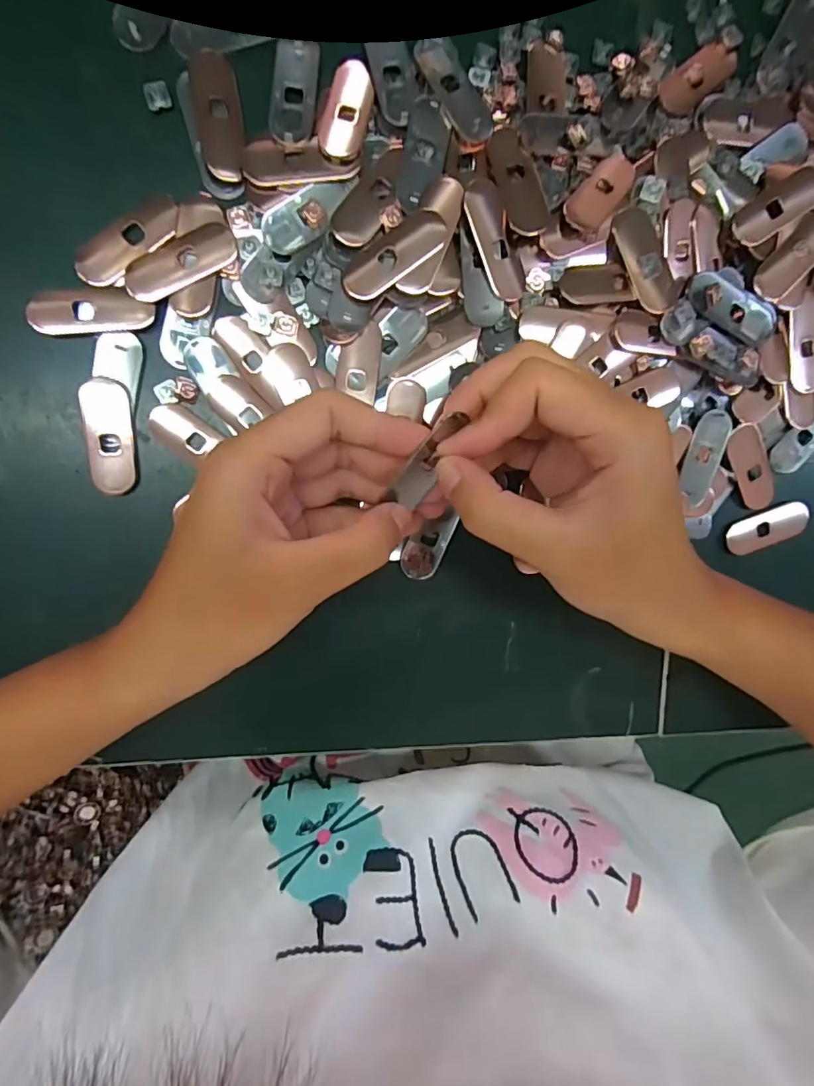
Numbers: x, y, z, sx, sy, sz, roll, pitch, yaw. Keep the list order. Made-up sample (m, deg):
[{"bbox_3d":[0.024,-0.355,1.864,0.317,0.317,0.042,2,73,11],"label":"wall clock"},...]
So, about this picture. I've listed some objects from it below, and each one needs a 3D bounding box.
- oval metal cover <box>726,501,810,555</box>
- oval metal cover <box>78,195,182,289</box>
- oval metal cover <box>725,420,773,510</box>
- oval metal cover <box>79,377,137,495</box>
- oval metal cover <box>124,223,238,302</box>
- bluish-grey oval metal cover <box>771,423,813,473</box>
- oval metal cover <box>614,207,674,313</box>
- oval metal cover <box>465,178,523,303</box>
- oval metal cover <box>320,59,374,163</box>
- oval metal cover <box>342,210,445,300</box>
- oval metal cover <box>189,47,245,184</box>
[{"bbox_3d":[0.197,-0.008,0.290,0.047,0.004,0.018,-22,99,-5],"label":"oval metal cover"},{"bbox_3d":[-0.120,-0.130,0.229,0.049,0.004,0.020,-38,100,-2],"label":"oval metal cover"},{"bbox_3d":[0.181,-0.040,0.280,0.021,0.004,0.051,-35,112,-3],"label":"oval metal cover"},{"bbox_3d":[-0.131,-0.047,0.235,0.020,0.004,0.049,-2,97,-8],"label":"oval metal cover"},{"bbox_3d":[-0.098,-0.121,0.230,0.050,0.004,0.017,-28,99,-4],"label":"oval metal cover"},{"bbox_3d":[0.218,-0.059,0.288,0.022,0.007,0.051,38,90,-10],"label":"bluish-grey oval metal cover"},{"bbox_3d":[0.111,-0.131,0.247,0.019,0.005,0.048,-23,99,-5],"label":"oval metal cover"},{"bbox_3d":[0.039,-0.135,0.238,0.018,0.006,0.051,-24,99,-5],"label":"oval metal cover"},{"bbox_3d":[-0.026,-0.187,0.231,0.018,0.004,0.043,14,94,-9],"label":"oval metal cover"},{"bbox_3d":[-0.006,-0.127,0.235,0.050,0.007,0.020,-35,100,-3],"label":"oval metal cover"},{"bbox_3d":[-0.080,-0.183,0.227,0.019,0.004,0.052,-8,97,-7],"label":"oval metal cover"}]

